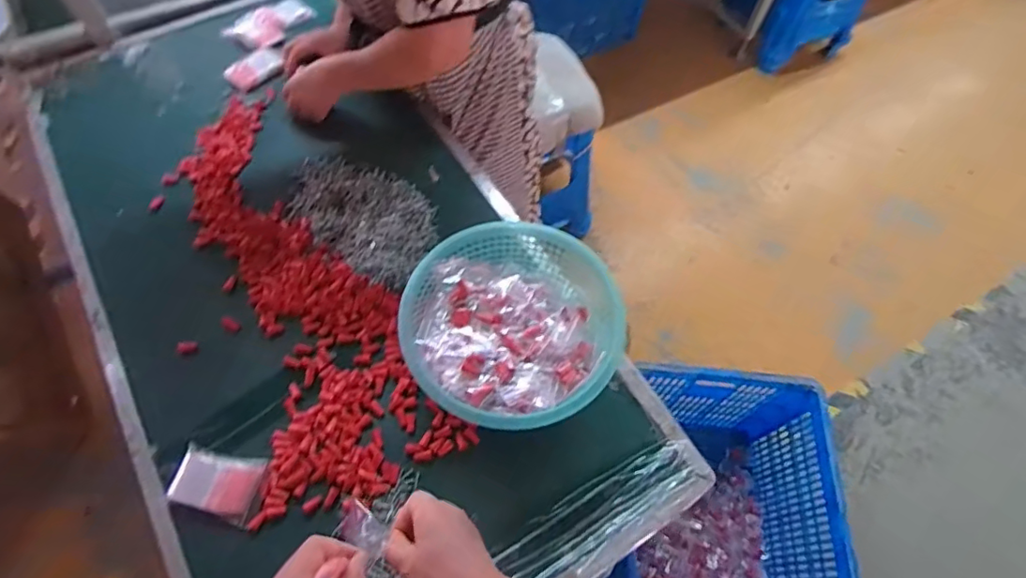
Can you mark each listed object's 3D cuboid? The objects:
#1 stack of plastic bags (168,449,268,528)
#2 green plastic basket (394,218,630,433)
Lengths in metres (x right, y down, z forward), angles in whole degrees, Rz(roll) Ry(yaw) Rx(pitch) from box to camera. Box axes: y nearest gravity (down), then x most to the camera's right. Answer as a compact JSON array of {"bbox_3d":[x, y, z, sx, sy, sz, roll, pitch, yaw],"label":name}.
[{"bbox_3d":[-0.355,0.235,0.674,0.104,0.015,0.072,11,61,4],"label":"stack of plastic bags"},{"bbox_3d":[0.001,0.045,0.725,0.262,0.081,0.266,1,61,-2],"label":"green plastic basket"}]

